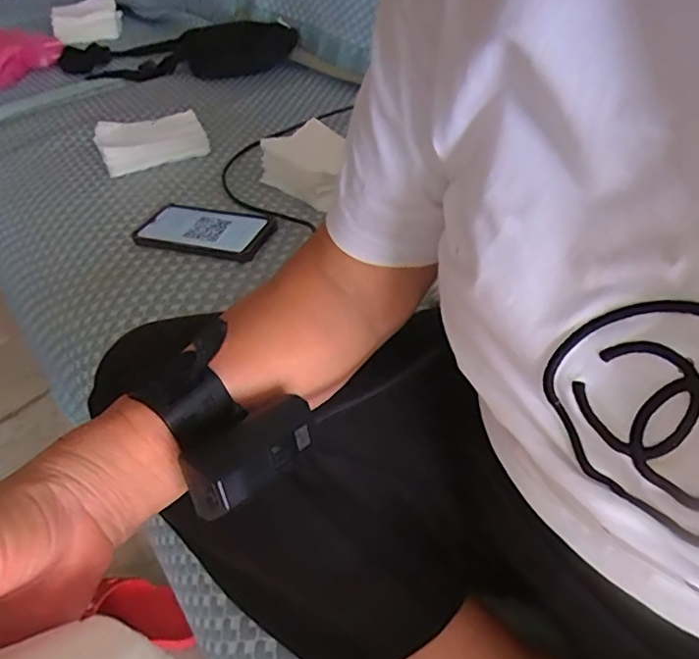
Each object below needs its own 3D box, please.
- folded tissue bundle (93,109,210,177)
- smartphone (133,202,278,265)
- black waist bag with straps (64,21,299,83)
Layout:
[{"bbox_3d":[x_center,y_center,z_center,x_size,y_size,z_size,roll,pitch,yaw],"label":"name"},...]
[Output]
[{"bbox_3d":[-0.295,-0.285,0.833,0.150,0.041,0.113,-23,45,-16],"label":"folded tissue bundle"},{"bbox_3d":[-0.166,-0.118,0.657,0.159,0.017,0.087,11,46,18],"label":"smartphone"},{"bbox_3d":[-0.351,-0.551,1.098,0.534,0.084,0.146,10,46,17],"label":"black waist bag with straps"}]

